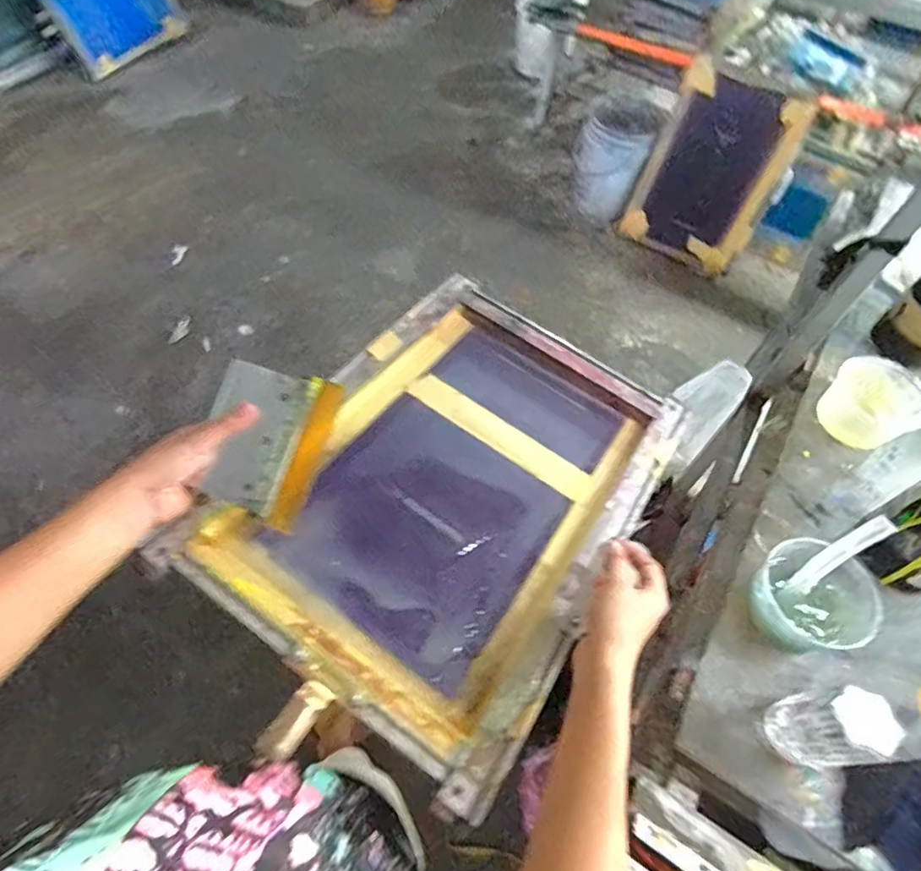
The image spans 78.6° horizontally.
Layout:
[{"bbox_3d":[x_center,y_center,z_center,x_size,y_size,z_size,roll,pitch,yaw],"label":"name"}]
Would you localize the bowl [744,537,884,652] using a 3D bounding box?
[{"bbox_3d":[0.381,0.182,0.626,0.122,0.070,0.113,2,58,-3],"label":"bowl"}]

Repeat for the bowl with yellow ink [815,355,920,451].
[{"bbox_3d":[0.564,-0.041,0.768,0.111,0.062,0.120,2,58,-3],"label":"bowl with yellow ink"}]

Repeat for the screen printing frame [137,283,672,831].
[{"bbox_3d":[0.003,0.050,0.677,0.394,0.046,0.548,32,53,13],"label":"screen printing frame"}]

